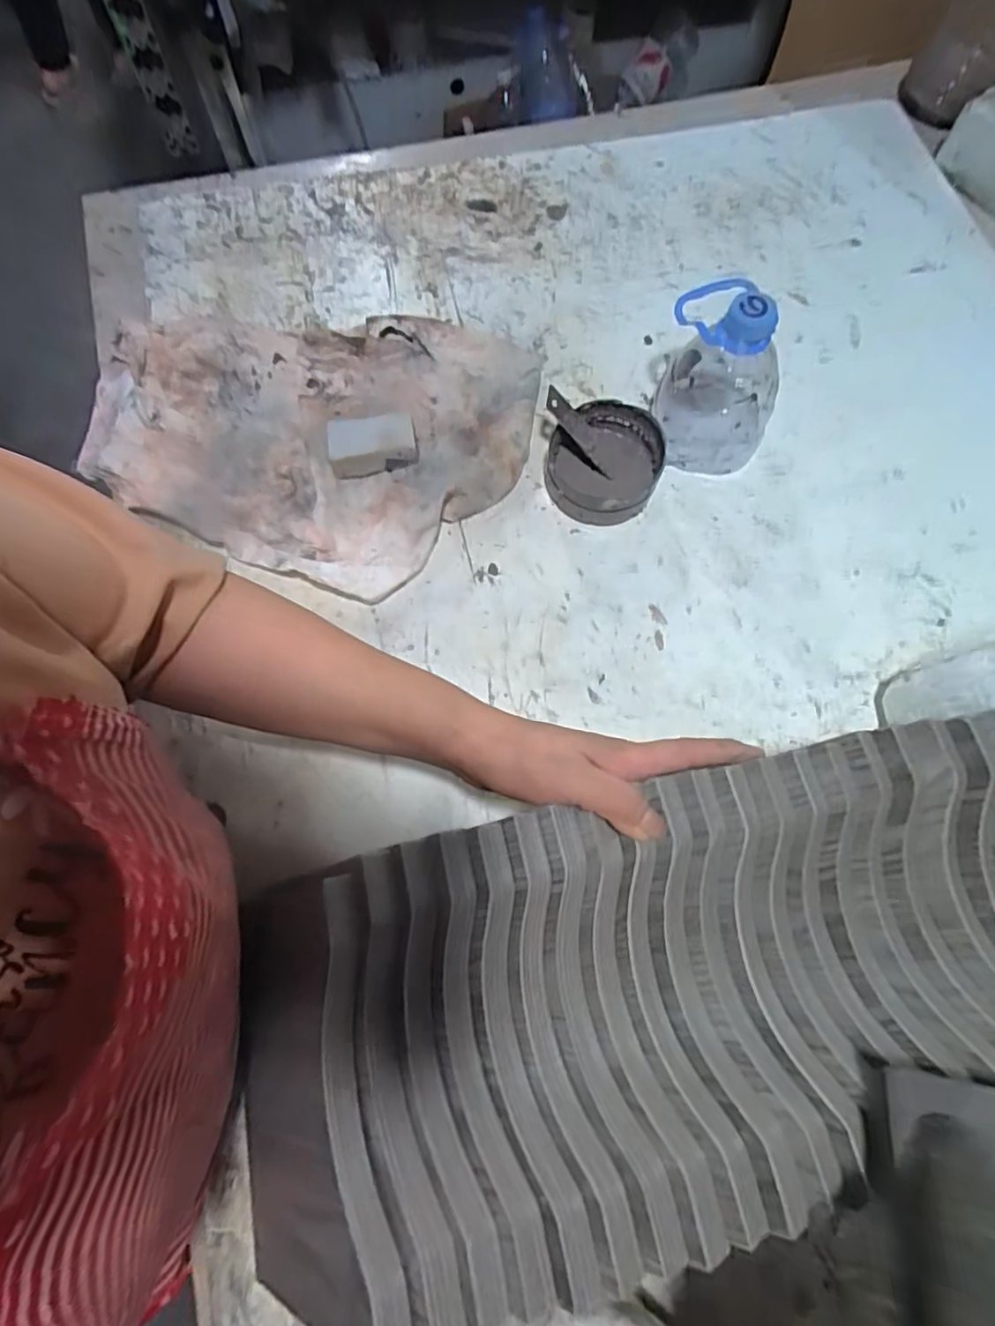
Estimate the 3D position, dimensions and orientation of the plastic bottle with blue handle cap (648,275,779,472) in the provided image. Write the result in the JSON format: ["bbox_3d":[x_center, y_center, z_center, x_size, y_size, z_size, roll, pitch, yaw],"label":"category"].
[{"bbox_3d":[0.178,-0.229,0.474,0.088,0.125,0.089,6,73,0],"label":"plastic bottle with blue handle cap"}]

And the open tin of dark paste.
[{"bbox_3d":[0.086,-0.160,0.495,0.088,0.036,0.090,0,73,-1],"label":"open tin of dark paste"}]

